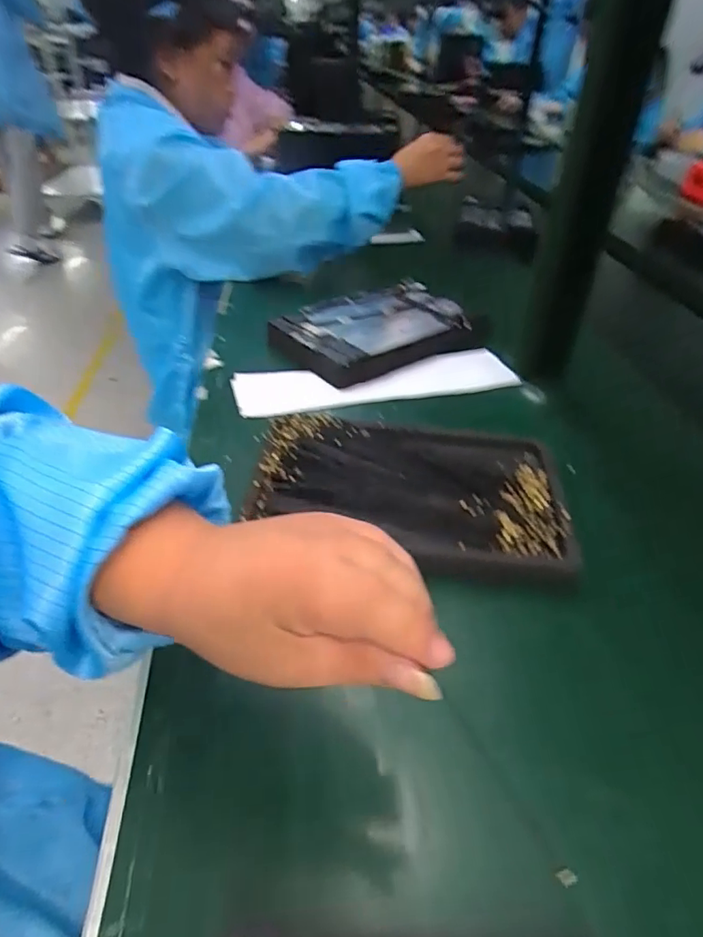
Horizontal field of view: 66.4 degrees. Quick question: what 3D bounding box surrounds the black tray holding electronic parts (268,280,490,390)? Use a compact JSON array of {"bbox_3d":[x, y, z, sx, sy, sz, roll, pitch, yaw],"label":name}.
[{"bbox_3d":[0.028,-0.172,0.660,0.231,0.031,0.169,-18,42,-22],"label":"black tray holding electronic parts"}]

